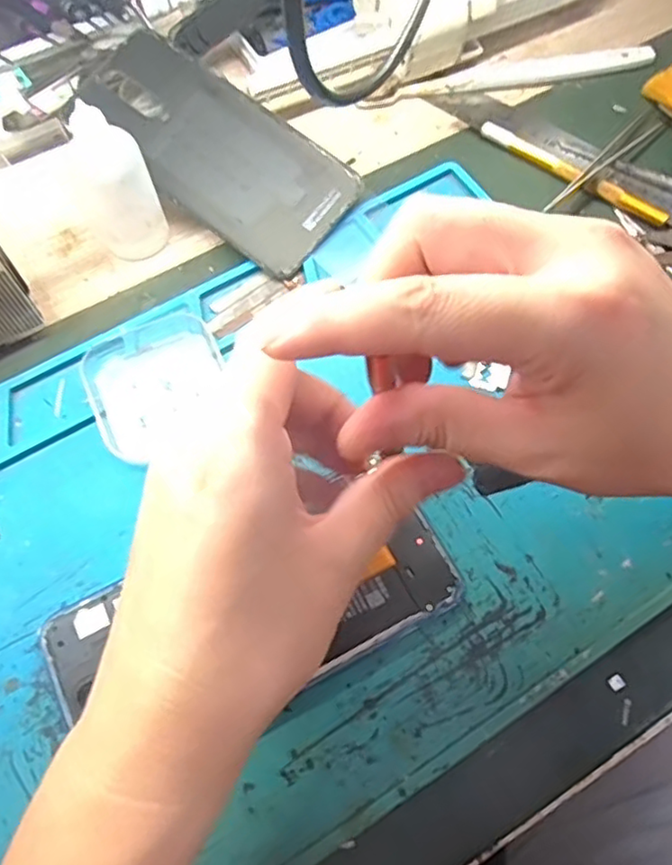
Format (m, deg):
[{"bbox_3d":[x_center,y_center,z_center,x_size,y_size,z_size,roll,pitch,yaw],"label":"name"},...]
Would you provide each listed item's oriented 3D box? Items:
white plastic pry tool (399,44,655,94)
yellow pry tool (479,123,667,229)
[{"bbox_3d":[0.118,-0.225,0.390,0.150,0.010,0.016,-7,67,-2],"label":"white plastic pry tool"},{"bbox_3d":[0.134,-0.147,0.358,0.115,0.008,0.012,34,71,14],"label":"yellow pry tool"}]

